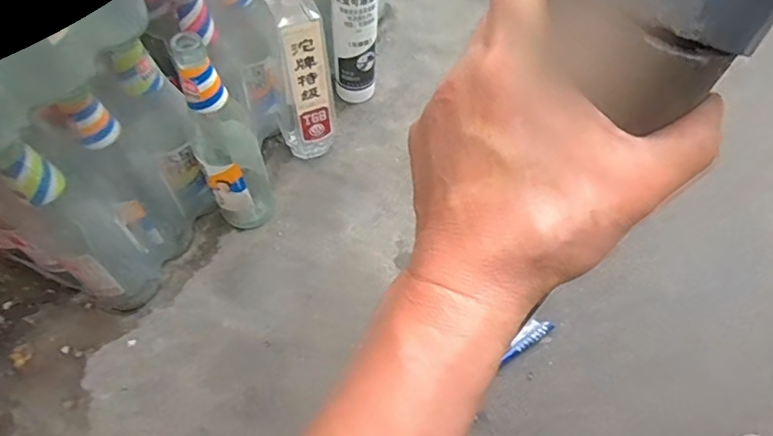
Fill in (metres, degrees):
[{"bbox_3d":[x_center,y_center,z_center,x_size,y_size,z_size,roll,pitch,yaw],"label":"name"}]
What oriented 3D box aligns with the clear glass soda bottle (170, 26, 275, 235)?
[{"bbox_3d":[-0.170,-0.081,0.565,0.070,0.268,0.074,-18,63,-14],"label":"clear glass soda bottle"}]

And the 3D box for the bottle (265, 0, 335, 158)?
[{"bbox_3d":[-0.098,-0.173,0.616,0.067,0.278,0.062,-10,61,-9],"label":"bottle"}]

